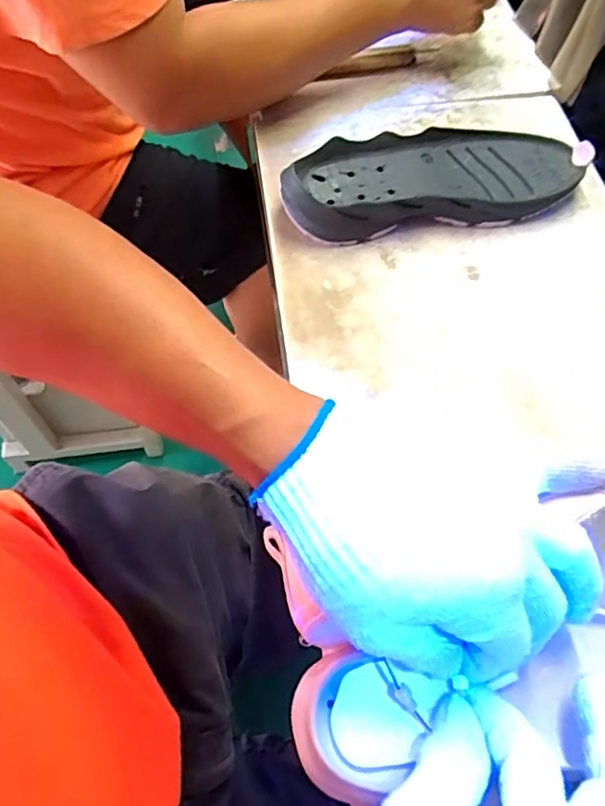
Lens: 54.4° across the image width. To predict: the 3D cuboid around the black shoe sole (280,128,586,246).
[{"bbox_3d":[0.109,-0.191,0.500,0.253,0.034,0.098,-9,62,-5],"label":"black shoe sole"}]

